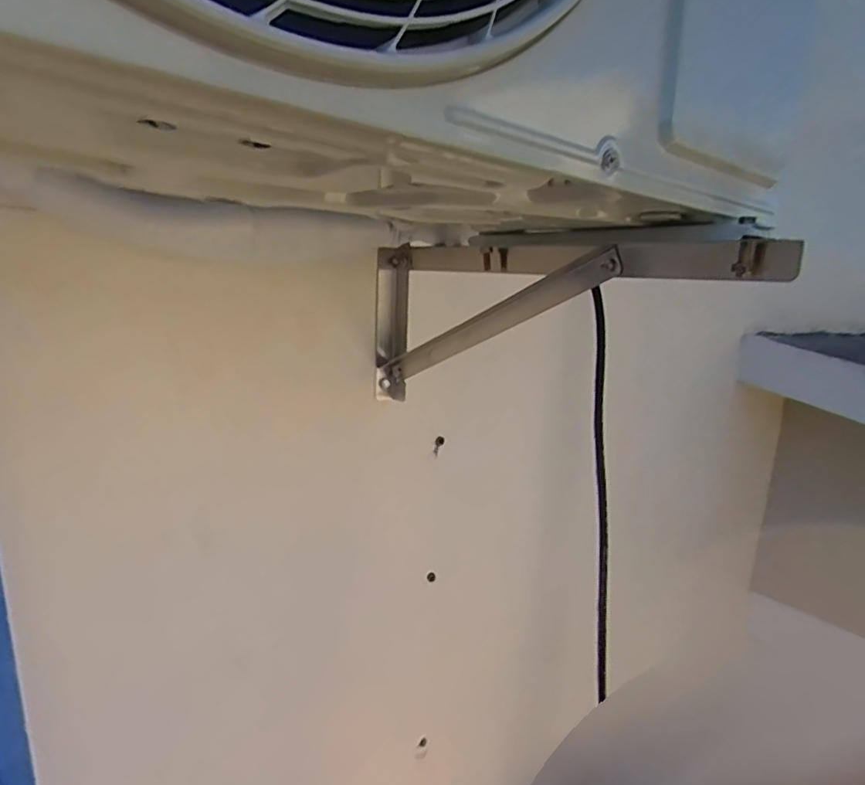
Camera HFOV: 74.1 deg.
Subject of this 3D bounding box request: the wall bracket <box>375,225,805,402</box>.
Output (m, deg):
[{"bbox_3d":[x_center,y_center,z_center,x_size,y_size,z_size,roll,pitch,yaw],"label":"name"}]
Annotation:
[{"bbox_3d":[0.086,-0.061,0.567,0.041,0.178,0.479,-5,13,-37],"label":"wall bracket"}]

